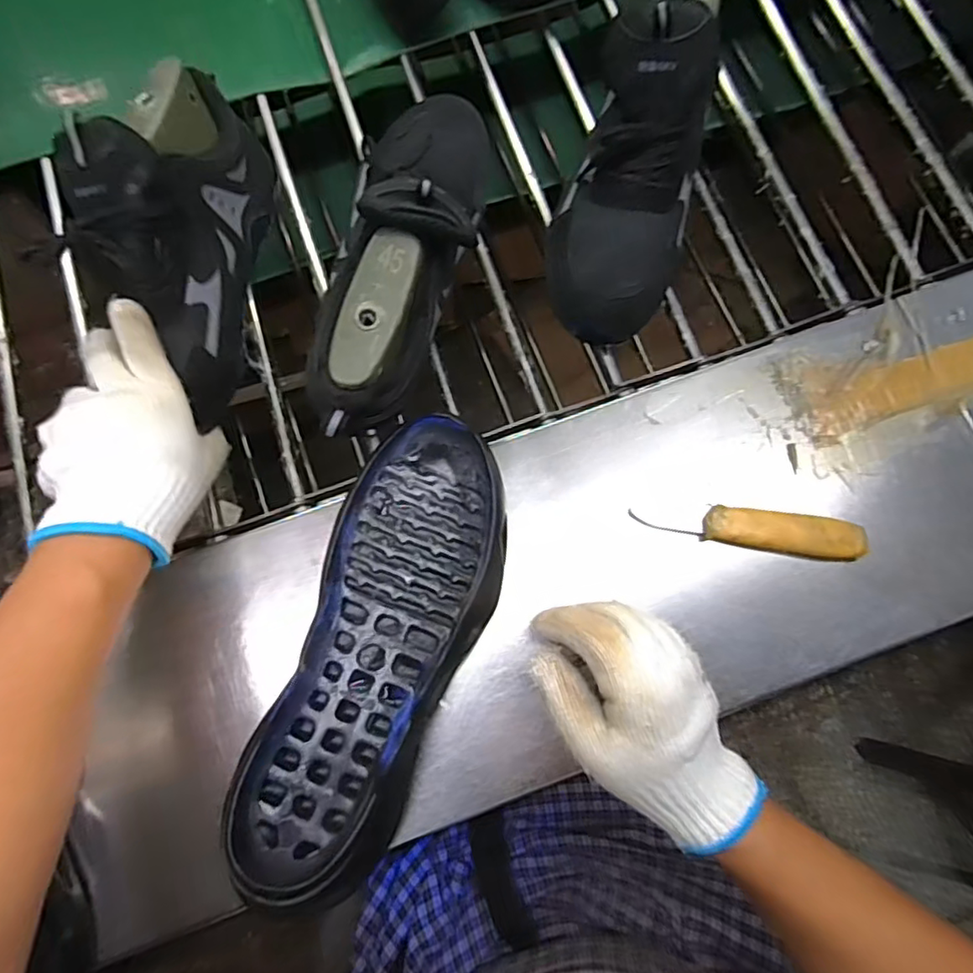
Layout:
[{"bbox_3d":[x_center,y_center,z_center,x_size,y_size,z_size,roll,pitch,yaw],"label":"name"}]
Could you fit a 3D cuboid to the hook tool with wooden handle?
[{"bbox_3d":[0.192,0.031,0.429,0.158,0.024,0.027,8,78,1],"label":"hook tool with wooden handle"}]

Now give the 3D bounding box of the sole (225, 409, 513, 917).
[{"bbox_3d":[-0.065,0.101,0.392,0.114,0.060,0.297,17,78,3],"label":"sole"}]

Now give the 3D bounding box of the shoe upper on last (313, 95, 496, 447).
[{"bbox_3d":[-0.062,-0.181,0.431,0.101,0.121,0.294,8,78,1],"label":"shoe upper on last"}]

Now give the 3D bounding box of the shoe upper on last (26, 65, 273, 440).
[{"bbox_3d":[-0.238,-0.181,0.442,0.095,0.140,0.246,2,78,-1],"label":"shoe upper on last"}]

